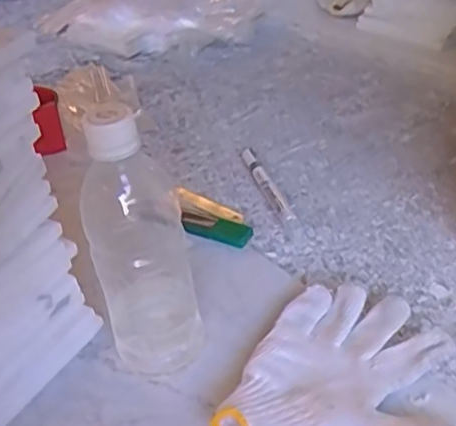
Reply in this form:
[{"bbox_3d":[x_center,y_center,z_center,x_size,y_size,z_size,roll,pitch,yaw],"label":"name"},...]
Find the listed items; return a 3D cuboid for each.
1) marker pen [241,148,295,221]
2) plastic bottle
[{"bbox_3d":[0.039,-0.032,0.672,0.016,0.017,0.131,-13,37,-12],"label":"marker pen"},{"bbox_3d":[-0.054,0.026,0.430,0.070,0.209,0.051,-12,37,-10],"label":"plastic bottle"}]

